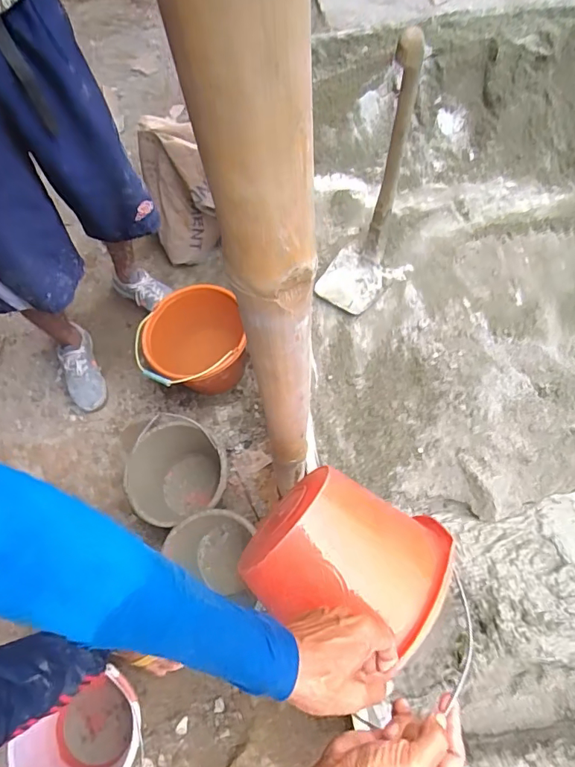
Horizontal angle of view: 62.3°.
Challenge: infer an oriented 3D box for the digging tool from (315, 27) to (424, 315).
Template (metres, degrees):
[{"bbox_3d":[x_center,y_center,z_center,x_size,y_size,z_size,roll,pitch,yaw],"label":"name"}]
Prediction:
[{"bbox_3d":[0.186,-0.415,1.059,0.155,0.680,0.201,20,70,7],"label":"digging tool"}]

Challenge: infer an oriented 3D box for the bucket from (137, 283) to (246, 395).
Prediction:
[{"bbox_3d":[-0.239,-0.091,1.274,0.292,0.216,0.256,-28,67,-8],"label":"bucket"}]

